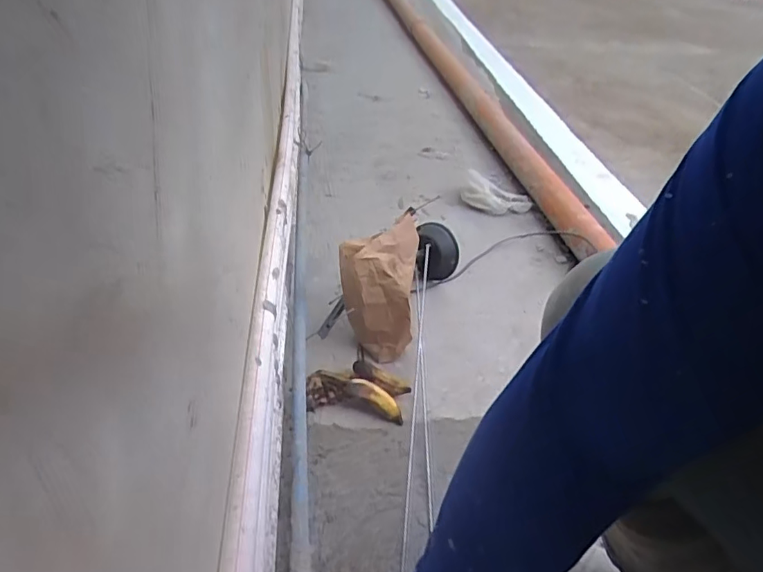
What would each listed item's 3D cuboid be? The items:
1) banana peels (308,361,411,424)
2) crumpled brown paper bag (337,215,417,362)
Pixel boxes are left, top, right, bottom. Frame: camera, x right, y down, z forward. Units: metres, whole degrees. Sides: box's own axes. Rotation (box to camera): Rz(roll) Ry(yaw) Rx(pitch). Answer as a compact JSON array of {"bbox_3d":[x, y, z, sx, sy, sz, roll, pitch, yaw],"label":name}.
[{"bbox_3d":[-0.037,0.164,0.891,0.161,0.043,0.092,9,38,3],"label":"banana peels"},{"bbox_3d":[-0.009,0.015,0.920,0.125,0.228,0.096,3,38,-4],"label":"crumpled brown paper bag"}]

